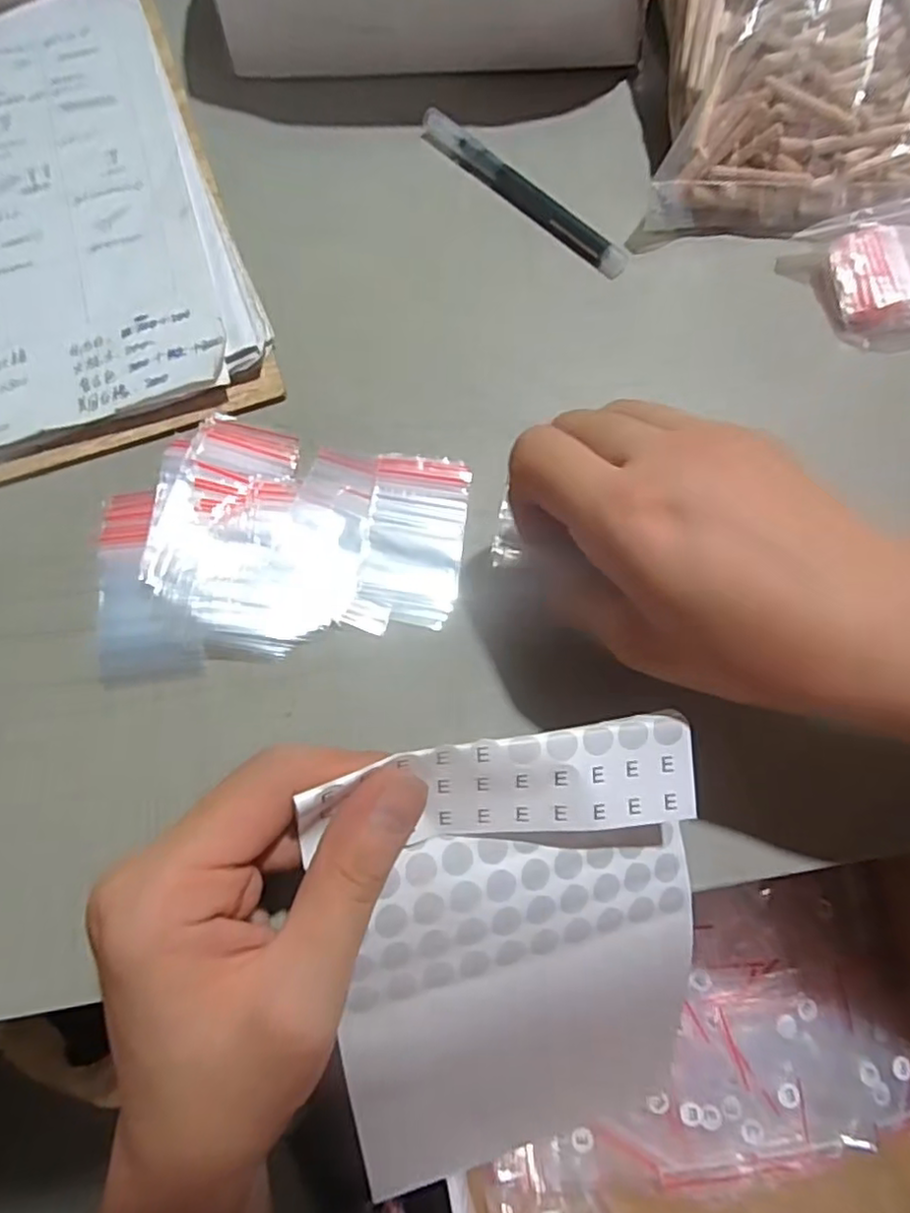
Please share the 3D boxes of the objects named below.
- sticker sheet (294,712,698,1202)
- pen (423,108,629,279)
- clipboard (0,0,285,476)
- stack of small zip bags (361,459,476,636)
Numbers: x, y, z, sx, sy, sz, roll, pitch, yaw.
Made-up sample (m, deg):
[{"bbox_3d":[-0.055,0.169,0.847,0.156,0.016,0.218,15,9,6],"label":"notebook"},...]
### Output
[{"bbox_3d":[0.023,0.132,0.224,0.121,0.015,0.192,-8,111,-12],"label":"sticker sheet"},{"bbox_3d":[0.034,-0.215,0.331,0.138,0.007,0.017,43,77,14],"label":"pen"},{"bbox_3d":[-0.225,-0.200,0.321,0.206,0.018,0.298,-20,72,-6],"label":"clipboard"},{"bbox_3d":[-0.016,-0.029,0.268,0.039,0.004,0.073,6,71,3],"label":"stack of small zip bags"}]

